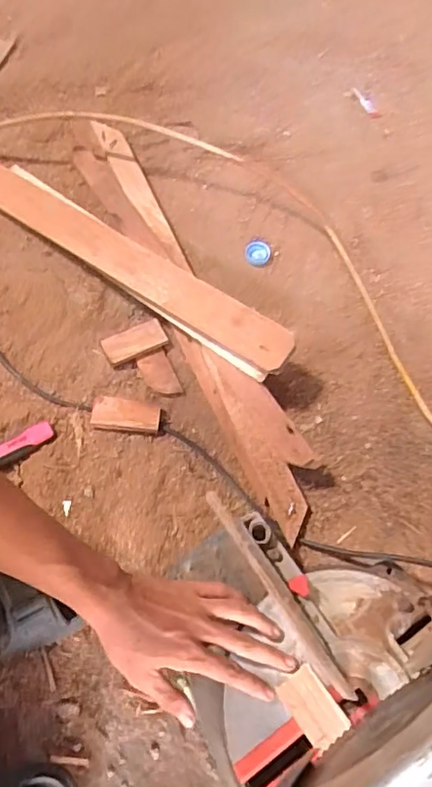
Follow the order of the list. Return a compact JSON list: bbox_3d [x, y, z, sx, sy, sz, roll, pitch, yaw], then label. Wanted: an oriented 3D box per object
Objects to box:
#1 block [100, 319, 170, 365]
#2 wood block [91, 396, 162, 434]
[{"bbox_3d":[-0.101,-0.063,0.680,0.076,0.020,0.039,-27,68,-14],"label":"block"},{"bbox_3d":[-0.105,0.026,0.639,0.078,0.014,0.038,8,64,2],"label":"wood block"}]

